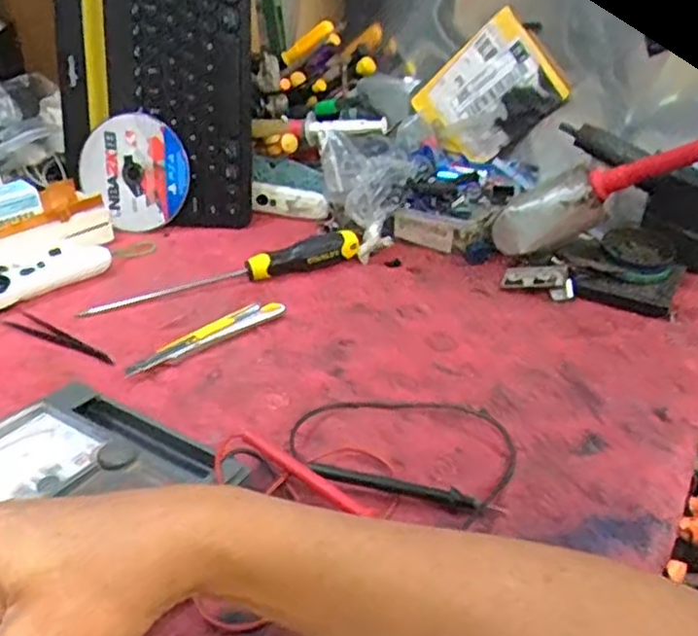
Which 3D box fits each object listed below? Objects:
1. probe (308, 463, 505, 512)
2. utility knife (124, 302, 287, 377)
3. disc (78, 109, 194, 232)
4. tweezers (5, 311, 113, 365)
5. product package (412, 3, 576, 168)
[{"bbox_3d":[0.032,0.098,0.407,0.108,0.015,0.010,7,32,11],"label":"probe"},{"bbox_3d":[-0.110,0.013,0.547,0.131,0.018,0.019,-22,37,-31],"label":"utility knife"},{"bbox_3d":[-0.217,-0.150,0.725,0.113,0.110,0.009,46,14,-1],"label":"disc"},{"bbox_3d":[-0.225,0.014,0.558,0.124,0.006,0.019,18,36,27],"label":"tweezers"},{"bbox_3d":[0.142,-0.233,0.735,0.027,0.141,0.116,-5,64,-52],"label":"product package"}]

